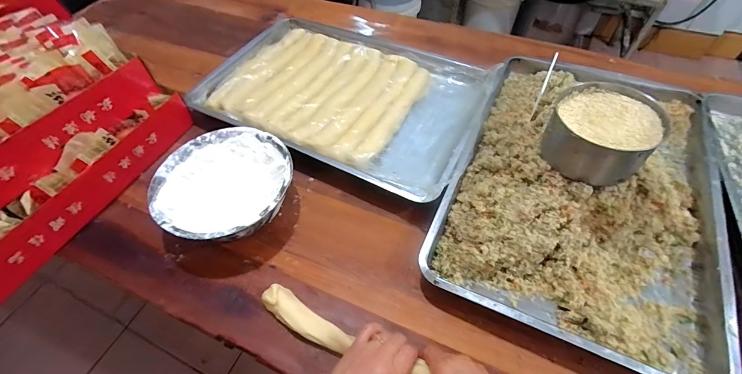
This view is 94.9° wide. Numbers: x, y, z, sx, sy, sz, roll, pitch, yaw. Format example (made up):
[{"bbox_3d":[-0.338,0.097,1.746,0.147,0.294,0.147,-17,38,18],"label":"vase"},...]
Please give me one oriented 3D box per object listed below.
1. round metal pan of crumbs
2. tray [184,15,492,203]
[{"bbox_3d":[0.330,-0.079,0.493,0.133,0.076,0.129,-1,54,1],"label":"round metal pan of crumbs"},{"bbox_3d":[-0.064,-0.216,0.747,0.590,0.041,0.405,22,58,17],"label":"tray"}]

